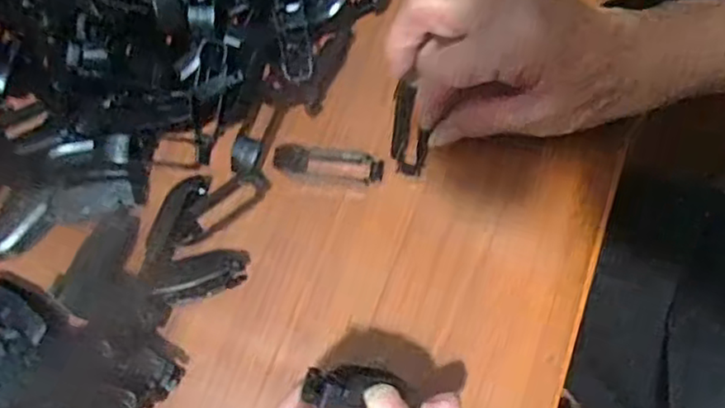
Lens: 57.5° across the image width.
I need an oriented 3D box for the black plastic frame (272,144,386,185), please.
[{"bbox_3d":[-0.018,-0.022,0.351,0.057,0.008,0.018,7,65,4],"label":"black plastic frame"}]

